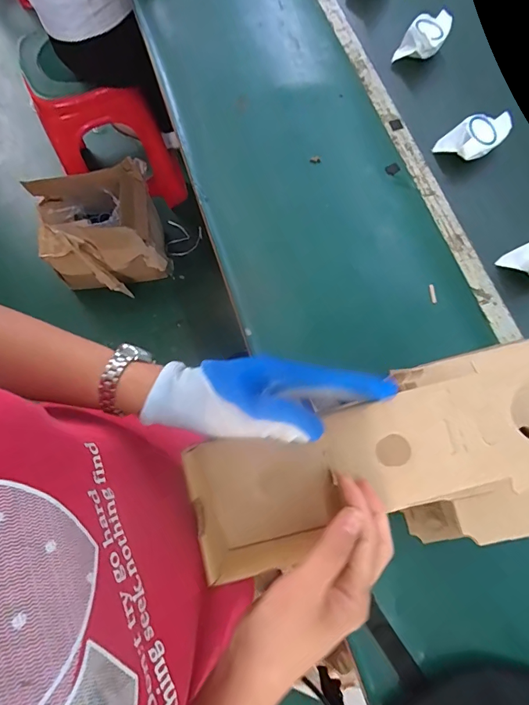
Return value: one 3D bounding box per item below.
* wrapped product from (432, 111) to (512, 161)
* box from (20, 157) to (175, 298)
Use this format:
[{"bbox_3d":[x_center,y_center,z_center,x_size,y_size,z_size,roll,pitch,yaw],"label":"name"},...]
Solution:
[{"bbox_3d":[0.356,-0.367,0.677,0.110,0.042,0.075,-42,78,-12],"label":"wrapped product"},{"bbox_3d":[-0.528,-0.378,1.298,0.376,0.264,0.308,-15,74,-5],"label":"box"}]

